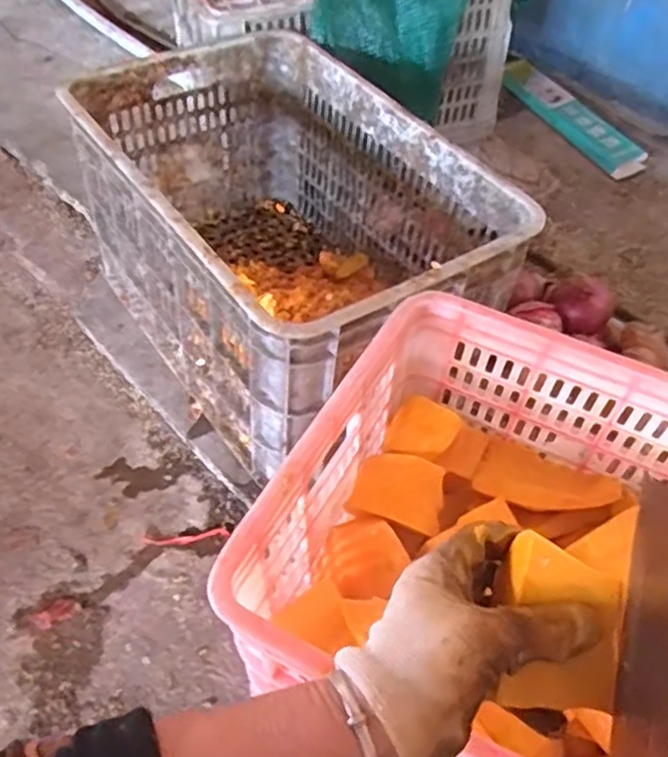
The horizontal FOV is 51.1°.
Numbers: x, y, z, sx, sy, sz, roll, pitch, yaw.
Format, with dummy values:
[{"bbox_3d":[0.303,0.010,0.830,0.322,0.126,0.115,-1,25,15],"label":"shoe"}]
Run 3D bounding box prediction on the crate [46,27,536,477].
[{"bbox_3d":[-0.066,-0.181,0.904,0.370,0.290,0.538,-31,58,-22],"label":"crate"}]

